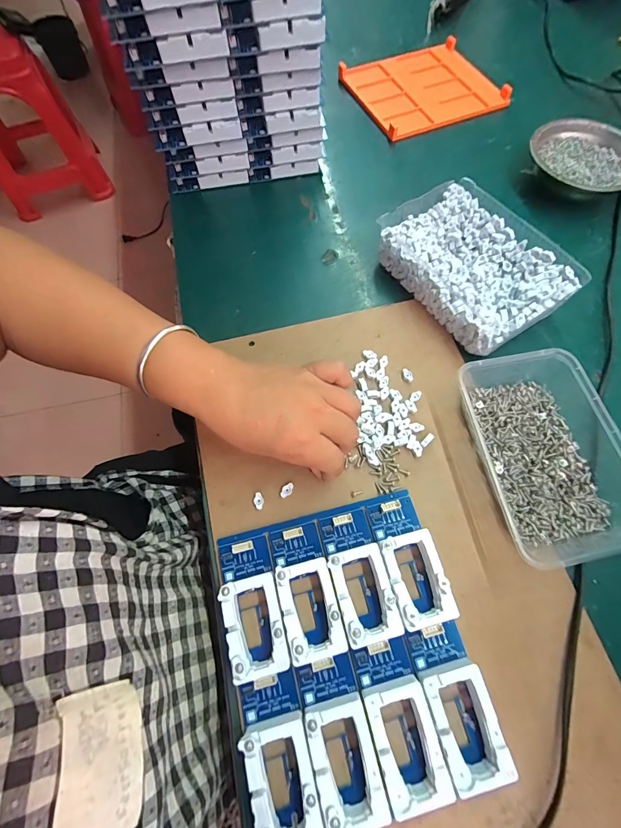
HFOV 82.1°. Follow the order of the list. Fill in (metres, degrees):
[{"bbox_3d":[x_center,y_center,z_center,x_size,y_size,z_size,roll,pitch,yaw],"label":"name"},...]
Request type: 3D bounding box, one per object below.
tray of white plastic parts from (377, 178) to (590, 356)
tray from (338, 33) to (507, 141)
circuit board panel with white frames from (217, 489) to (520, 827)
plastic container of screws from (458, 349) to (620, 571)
[{"bbox_3d":[0.168,-0.154,0.368,0.131,0.042,0.175,-34,71,-12],"label":"tray of white plastic parts"},{"bbox_3d":[0.159,-0.477,0.517,0.193,0.012,0.175,-23,70,-9],"label":"tray"},{"bbox_3d":[0.027,0.164,0.254,0.160,0.022,0.183,-14,68,-5],"label":"circuit board panel with white frames"},{"bbox_3d":[0.196,0.030,0.295,0.115,0.038,0.168,-7,68,-2],"label":"plastic container of screws"}]

